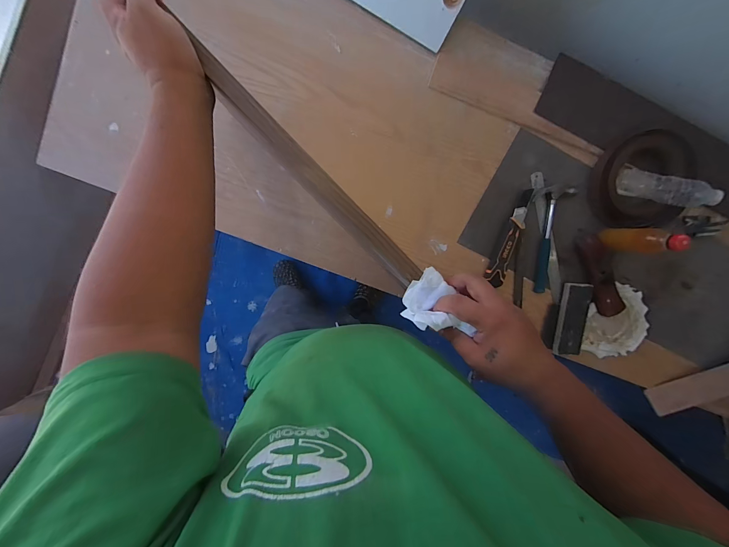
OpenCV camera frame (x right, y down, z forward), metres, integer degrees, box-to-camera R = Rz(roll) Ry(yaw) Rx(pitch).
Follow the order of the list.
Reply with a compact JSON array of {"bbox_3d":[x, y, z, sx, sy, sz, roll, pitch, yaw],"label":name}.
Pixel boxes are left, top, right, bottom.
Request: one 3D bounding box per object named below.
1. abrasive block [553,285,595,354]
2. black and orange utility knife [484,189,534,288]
[{"bbox_3d":[0.503,0.109,0.739,0.063,0.019,0.170,5,97,-4],"label":"abrasive block"},{"bbox_3d":[0.337,-0.083,0.711,0.048,0.020,0.230,18,96,-6],"label":"black and orange utility knife"}]

